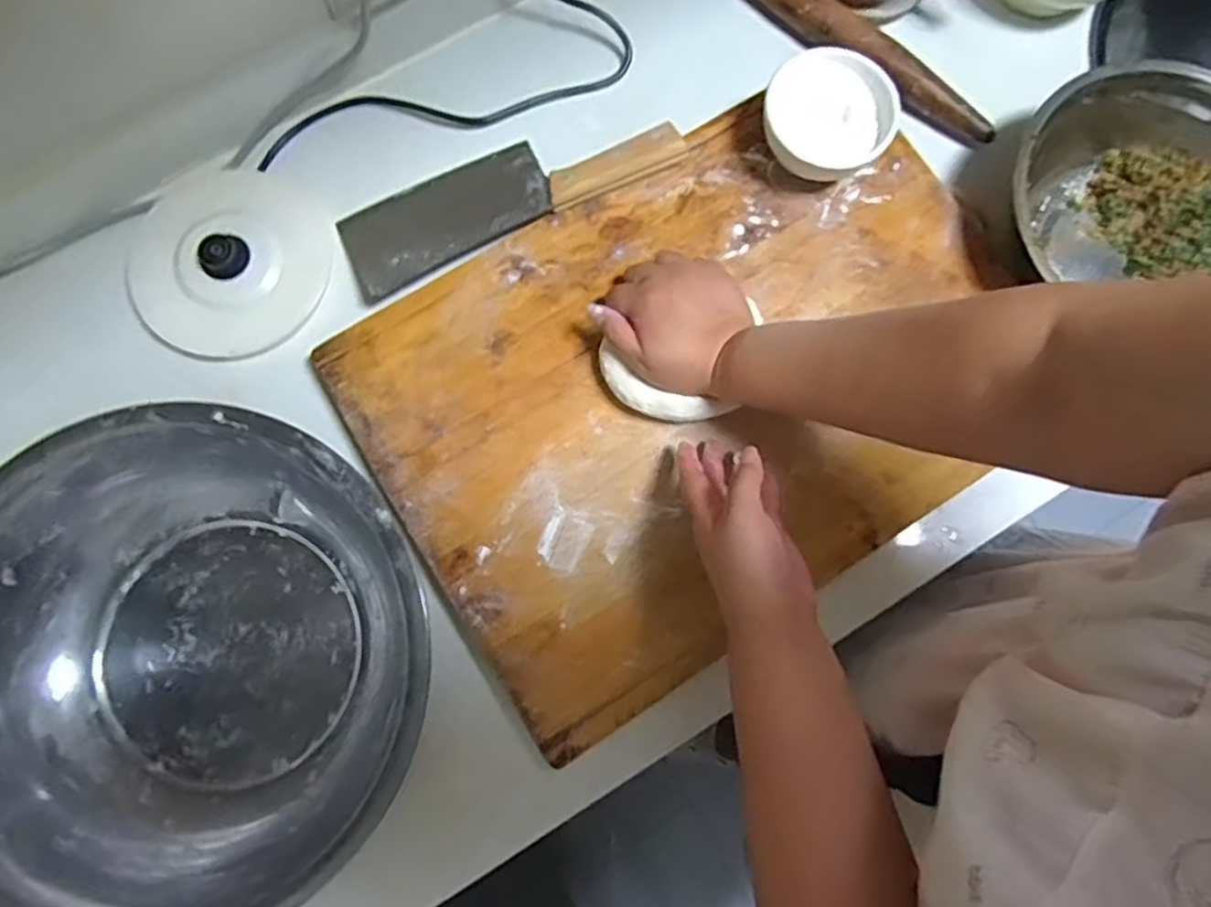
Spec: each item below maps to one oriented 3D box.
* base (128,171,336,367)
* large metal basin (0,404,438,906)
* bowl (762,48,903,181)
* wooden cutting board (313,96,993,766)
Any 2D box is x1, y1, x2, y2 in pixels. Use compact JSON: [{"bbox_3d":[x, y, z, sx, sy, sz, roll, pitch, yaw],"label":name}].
[{"bbox_3d":[-0.293,-0.154,0.561,0.139,0.027,0.151,-5,80,-2],"label":"base"},{"bbox_3d":[-0.269,0.137,0.483,0.306,0.096,0.295,0,80,-1],"label":"large metal basin"},{"bbox_3d":[0.170,-0.255,0.563,0.095,0.049,0.087,0,80,-1],"label":"bowl"},{"bbox_3d":[0.076,-0.057,0.555,0.476,0.028,0.342,-32,82,-6],"label":"wooden cutting board"}]

